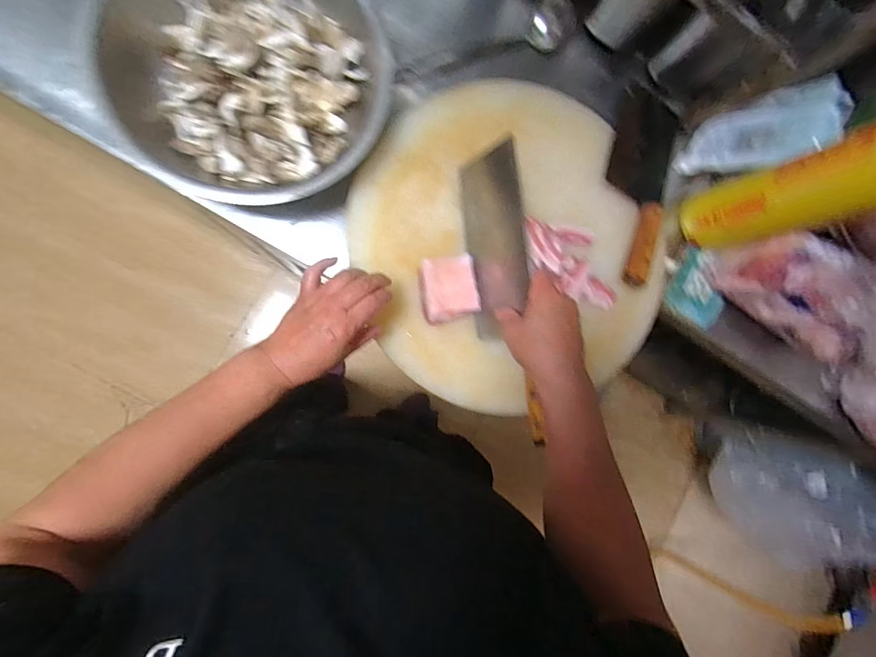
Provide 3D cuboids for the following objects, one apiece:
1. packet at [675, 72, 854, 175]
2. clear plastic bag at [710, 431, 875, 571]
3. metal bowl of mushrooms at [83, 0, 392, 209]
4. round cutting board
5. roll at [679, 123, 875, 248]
[{"bbox_3d":[0.407,-0.250,0.525,0.020,0.168,0.107,22,78,-40],"label":"packet"},{"bbox_3d":[0.906,0.445,1.021,0.155,0.387,0.274,-23,93,-9],"label":"clear plastic bag"},{"bbox_3d":[-0.204,-0.288,0.450,0.285,0.075,0.286,0,89,-10],"label":"metal bowl of mushrooms"},{"bbox_3d":[0.090,-0.099,0.501,0.368,0.035,0.395,0,89,-10],"label":"round cutting board"},{"bbox_3d":[0.420,-0.154,0.463,0.091,0.258,0.078,-6,90,-10],"label":"roll"}]

